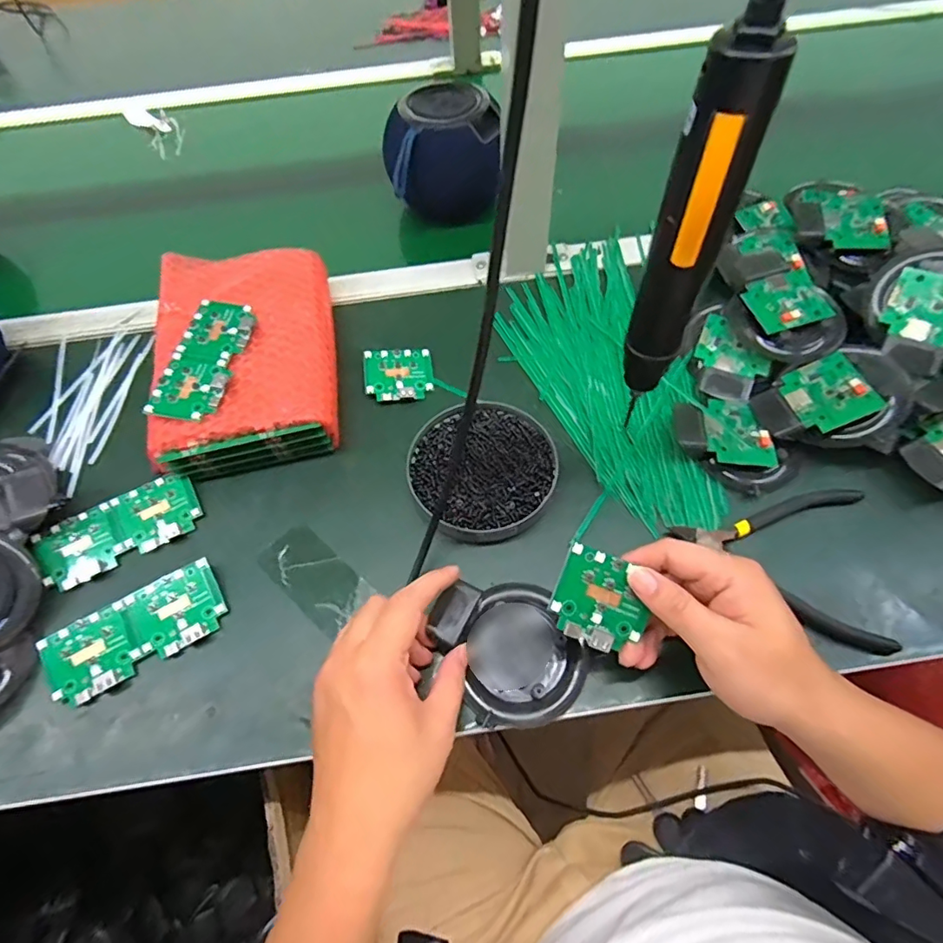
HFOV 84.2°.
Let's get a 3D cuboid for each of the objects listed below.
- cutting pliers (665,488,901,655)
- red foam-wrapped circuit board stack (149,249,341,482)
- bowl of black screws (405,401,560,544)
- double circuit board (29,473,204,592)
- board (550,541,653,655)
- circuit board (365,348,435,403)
[{"bbox_3d":[0.211,0.058,0.369,0.136,0.013,0.115,9,59,4],"label":"cutting pliers"},{"bbox_3d":[-0.193,-0.100,0.455,0.151,0.057,0.208,-7,59,-5],"label":"red foam-wrapped circuit board stack"},{"bbox_3d":[0.007,-0.001,0.412,0.109,0.031,0.115,0,58,-1],"label":"bowl of black screws"},{"bbox_3d":[-0.269,0.044,0.400,0.115,0.011,0.053,-25,62,-15],"label":"double circuit board"},{"bbox_3d":[0.079,0.077,0.313,0.055,0.006,0.053,22,89,-2],"label":"board"},{"bbox_3d":[-0.065,-0.086,0.466,0.059,0.017,0.053,-7,60,-3],"label":"circuit board"}]

